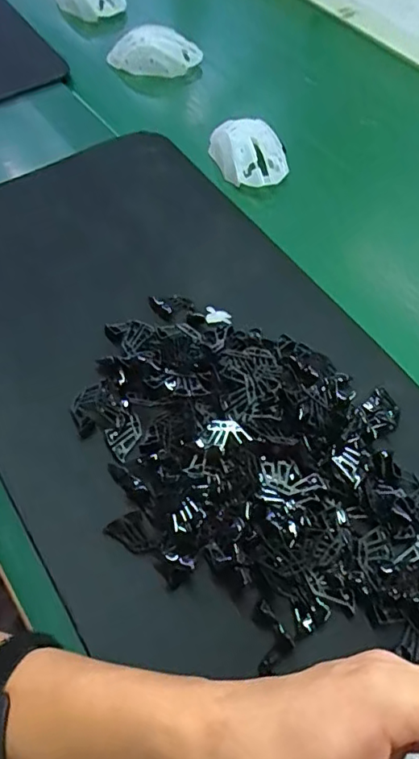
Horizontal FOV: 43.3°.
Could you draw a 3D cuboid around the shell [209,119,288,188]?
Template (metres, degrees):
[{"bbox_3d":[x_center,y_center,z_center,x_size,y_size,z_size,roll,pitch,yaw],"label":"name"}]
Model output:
[{"bbox_3d":[0.043,-0.248,0.571,0.066,0.035,0.109,-15,60,-10],"label":"shell"}]

